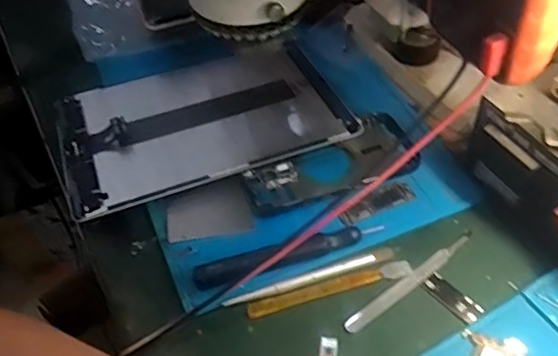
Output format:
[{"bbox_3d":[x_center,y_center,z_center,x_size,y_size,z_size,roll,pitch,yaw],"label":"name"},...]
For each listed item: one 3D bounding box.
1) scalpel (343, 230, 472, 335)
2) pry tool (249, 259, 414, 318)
[{"bbox_3d":[0.096,0.074,0.424,0.123,0.004,0.012,-31,53,-21],"label":"scalpel"},{"bbox_3d":[0.036,0.078,0.422,0.120,0.004,0.011,-14,48,-7],"label":"pry tool"}]

